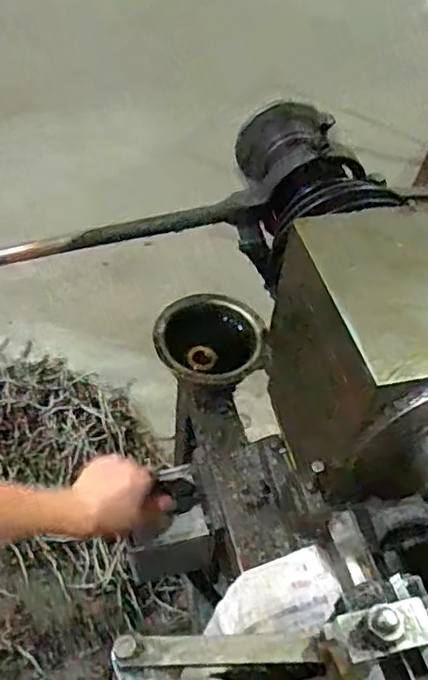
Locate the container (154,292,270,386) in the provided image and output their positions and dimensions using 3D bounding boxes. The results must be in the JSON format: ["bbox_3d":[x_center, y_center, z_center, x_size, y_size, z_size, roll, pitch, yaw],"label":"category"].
[{"bbox_3d":[-0.005,0.001,0.755,0.131,0.044,0.128,3,49,-4],"label":"container"}]

